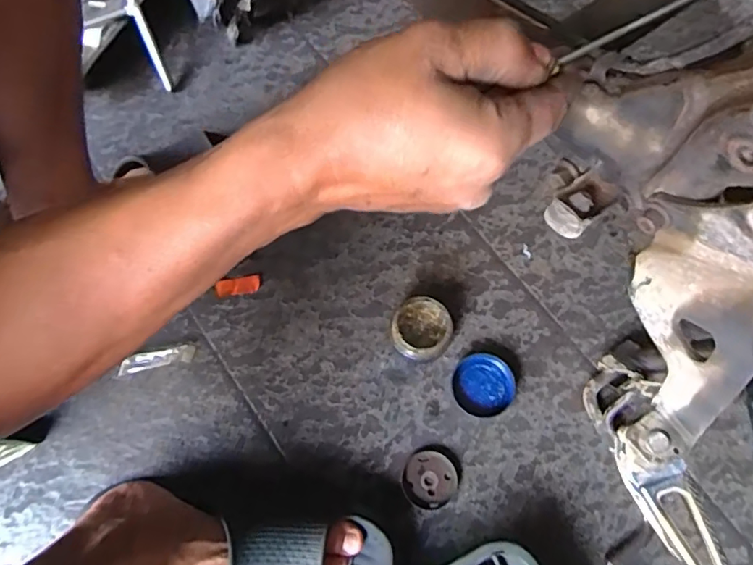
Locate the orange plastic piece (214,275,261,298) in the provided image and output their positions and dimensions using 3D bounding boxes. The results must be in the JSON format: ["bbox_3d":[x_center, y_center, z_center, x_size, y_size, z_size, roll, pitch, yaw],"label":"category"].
[{"bbox_3d":[-0.148,0.004,0.580,0.046,0.007,0.020,-9,72,-4],"label":"orange plastic piece"}]

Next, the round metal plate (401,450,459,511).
[{"bbox_3d":[0.051,0.186,0.513,0.050,0.009,0.050,0,72,0],"label":"round metal plate"}]

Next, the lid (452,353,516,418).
[{"bbox_3d":[0.106,0.101,0.537,0.059,0.014,0.060,0,72,0],"label":"lid"}]

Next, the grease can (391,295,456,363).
[{"bbox_3d":[0.044,0.048,0.541,0.057,0.040,0.060,0,72,0],"label":"grease can"}]

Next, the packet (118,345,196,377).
[{"bbox_3d":[-0.222,0.078,0.552,0.073,0.012,0.019,-13,73,-5],"label":"packet"}]

